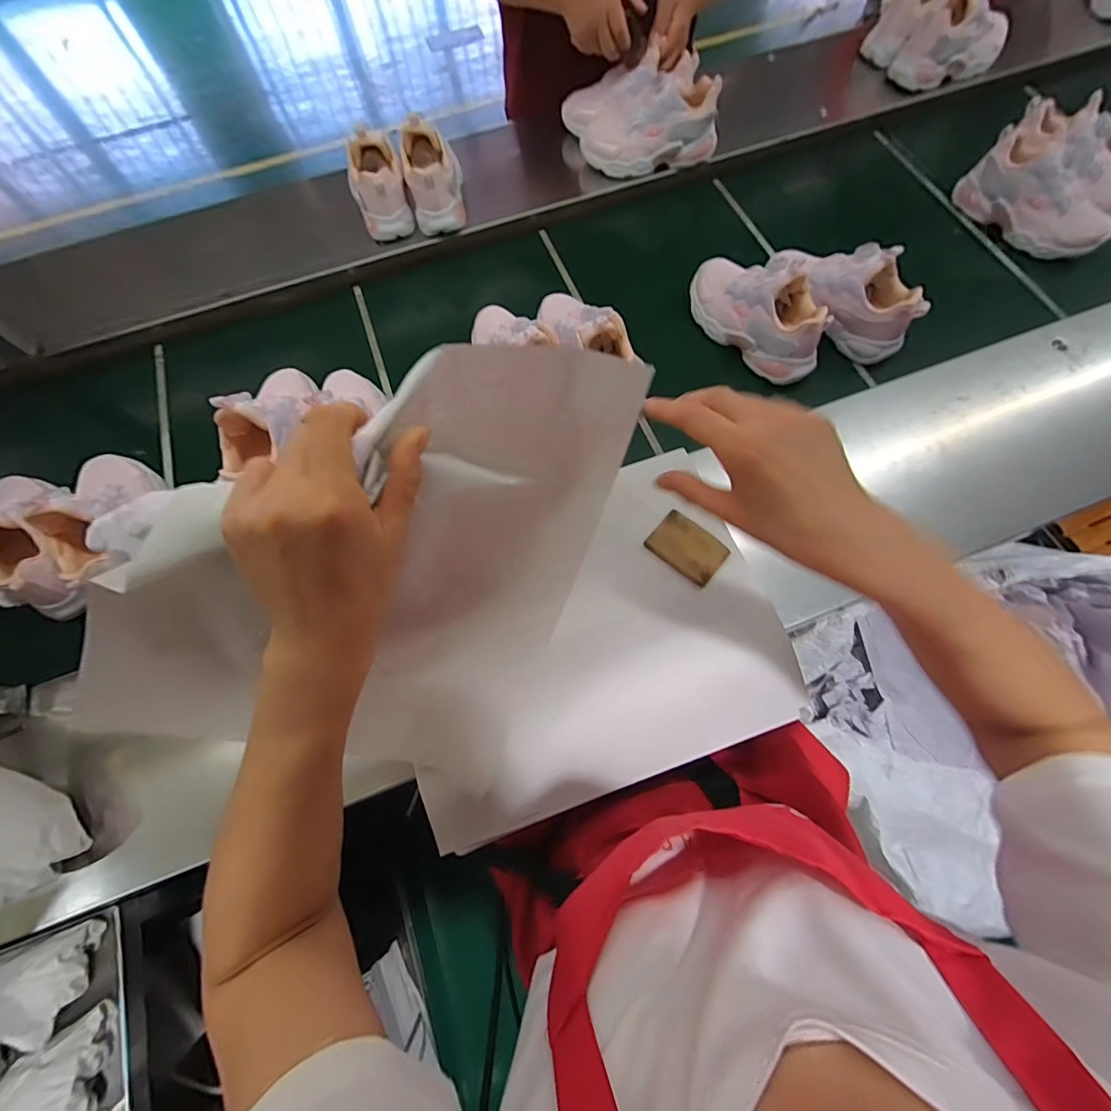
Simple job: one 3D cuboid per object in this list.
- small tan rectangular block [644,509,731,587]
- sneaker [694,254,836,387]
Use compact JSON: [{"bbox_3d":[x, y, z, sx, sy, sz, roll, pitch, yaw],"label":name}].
[{"bbox_3d":[0.134,-0.007,0.477,0.072,0.011,0.050,41,75,15],"label":"small tan rectangular block"},{"bbox_3d":[0.273,-0.342,0.640,0.072,0.108,0.218,-37,73,-12],"label":"sneaker"}]

